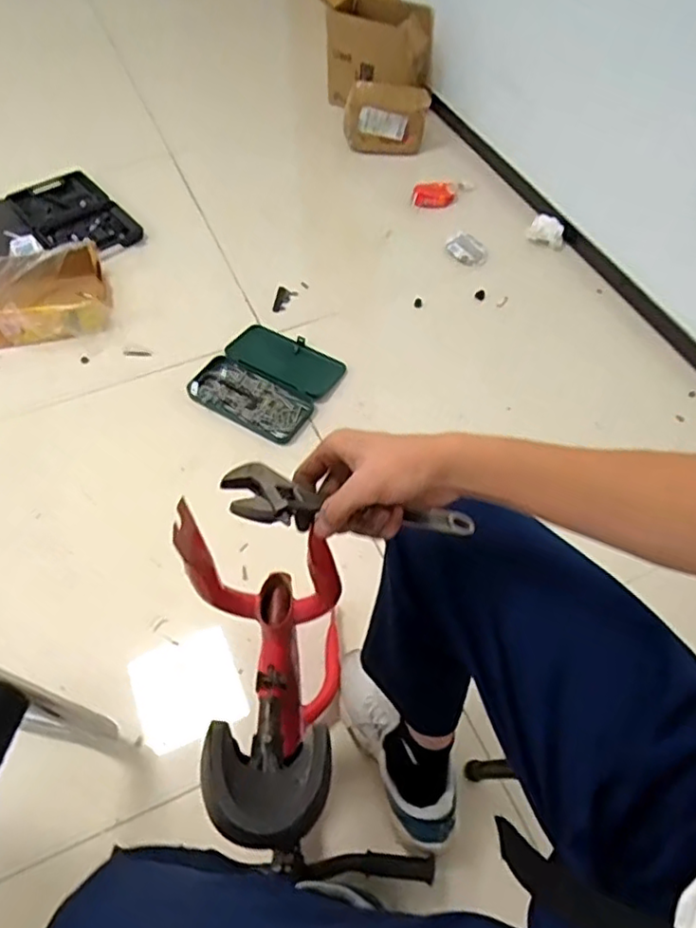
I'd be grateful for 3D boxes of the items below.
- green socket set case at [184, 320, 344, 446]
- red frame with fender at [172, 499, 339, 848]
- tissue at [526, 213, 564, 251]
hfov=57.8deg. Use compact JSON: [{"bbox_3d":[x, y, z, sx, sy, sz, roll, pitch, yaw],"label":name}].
[{"bbox_3d":[-0.168,-0.174,1.300,0.241,0.033,0.240,29,62,14],"label":"green socket set case"},{"bbox_3d":[-0.061,0.173,0.520,0.121,0.207,0.231,-7,55,-4],"label":"red frame with fender"},{"bbox_3d":[0.485,-0.560,1.536,0.098,0.046,0.071,29,62,17],"label":"tissue"}]

